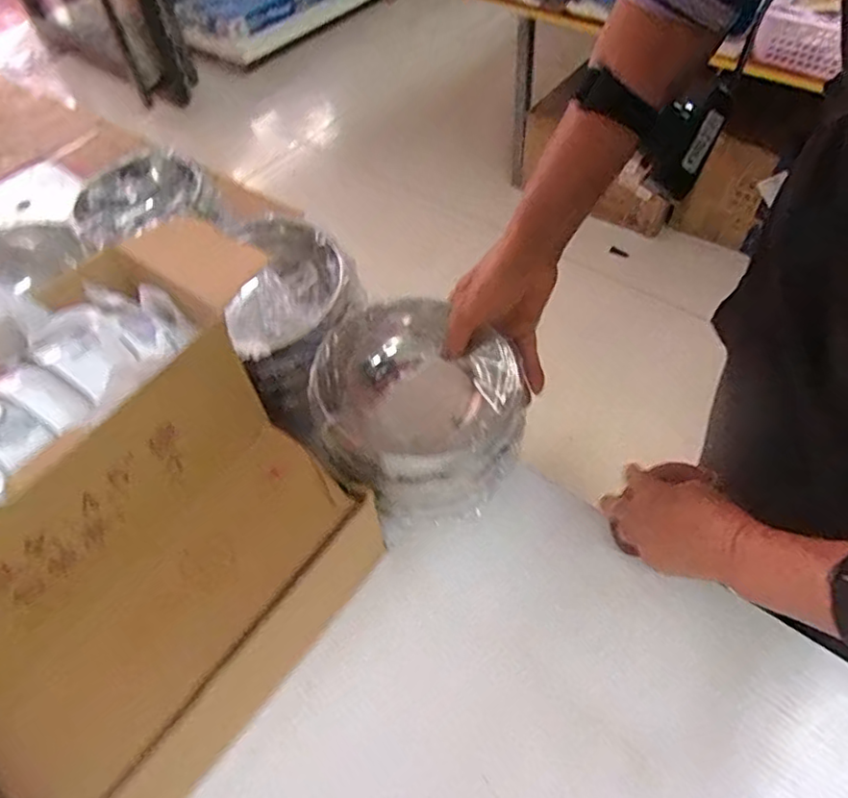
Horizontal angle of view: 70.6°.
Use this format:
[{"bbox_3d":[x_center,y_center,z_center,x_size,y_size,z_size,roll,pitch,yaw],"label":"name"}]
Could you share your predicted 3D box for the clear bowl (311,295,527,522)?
[{"bbox_3d":[-0.002,0.004,0.474,0.155,0.073,0.146,32,61,23],"label":"clear bowl"}]

